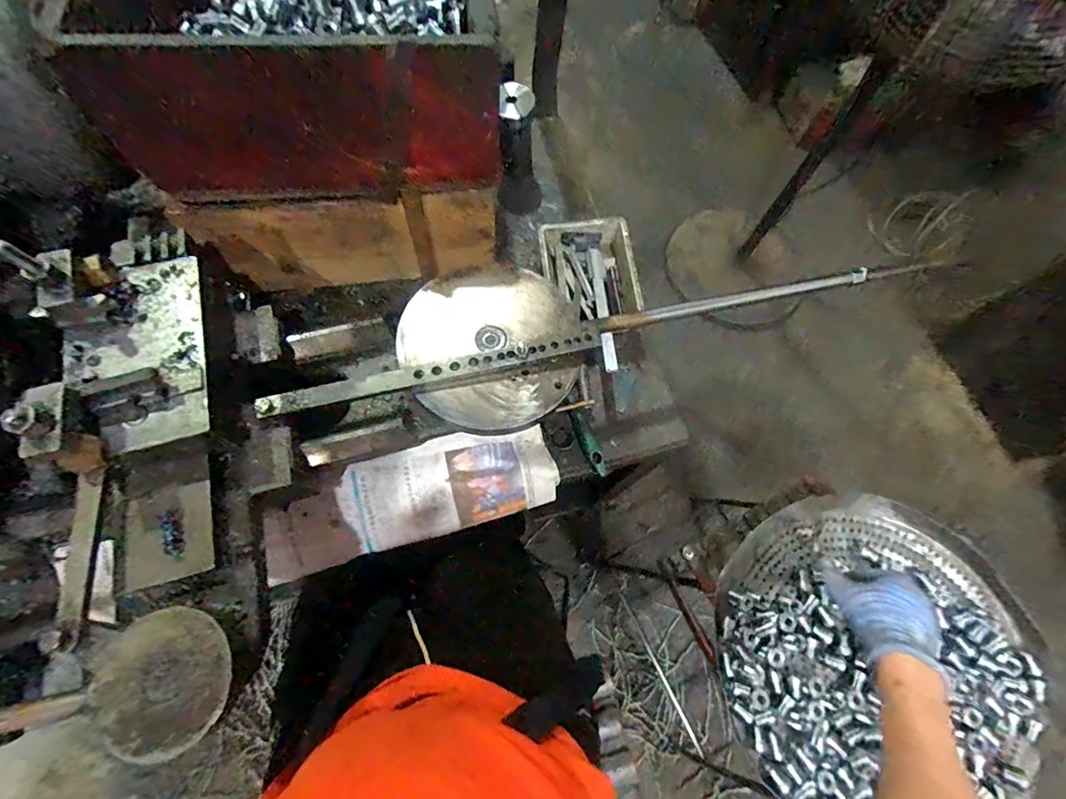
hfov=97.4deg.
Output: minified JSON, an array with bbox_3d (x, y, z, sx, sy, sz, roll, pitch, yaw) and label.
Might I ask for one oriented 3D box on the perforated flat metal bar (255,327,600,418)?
[{"bbox_3d":[-0.095,-0.027,0.456,0.324,0.016,0.021,-12,70,-7],"label":"perforated flat metal bar"}]

